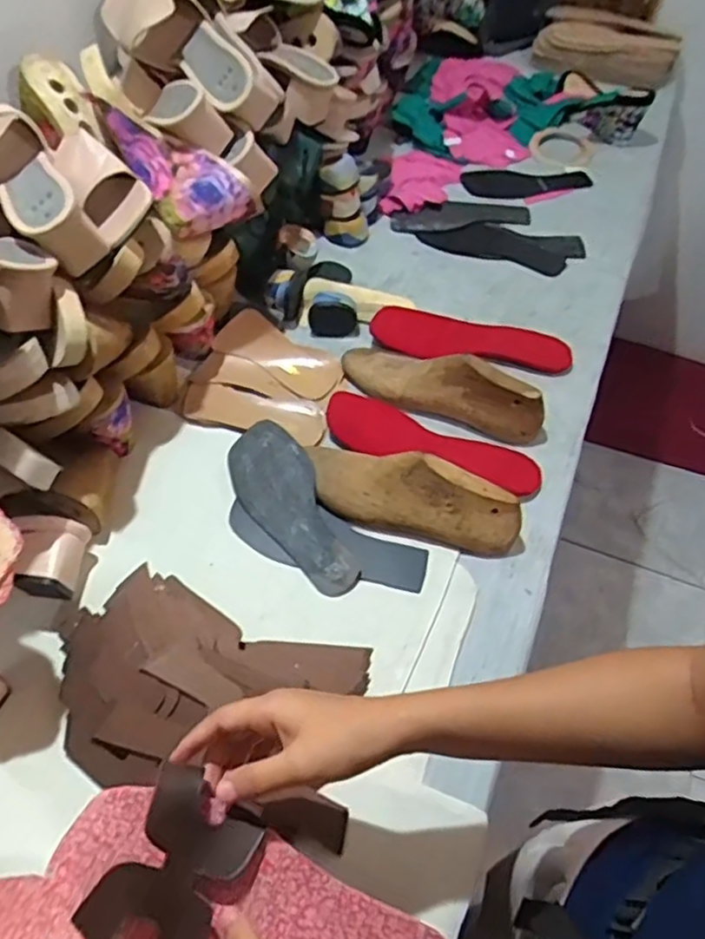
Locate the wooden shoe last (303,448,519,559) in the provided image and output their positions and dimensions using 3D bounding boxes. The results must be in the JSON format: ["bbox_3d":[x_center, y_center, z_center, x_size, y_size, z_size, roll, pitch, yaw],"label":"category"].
[{"bbox_3d":[0.052,0.025,0.654,0.221,0.071,0.067,21,56,14],"label":"wooden shoe last"}]

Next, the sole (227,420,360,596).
[{"bbox_3d":[-0.060,0.036,0.669,0.075,0.033,0.194,-28,59,-19],"label":"sole"}]

